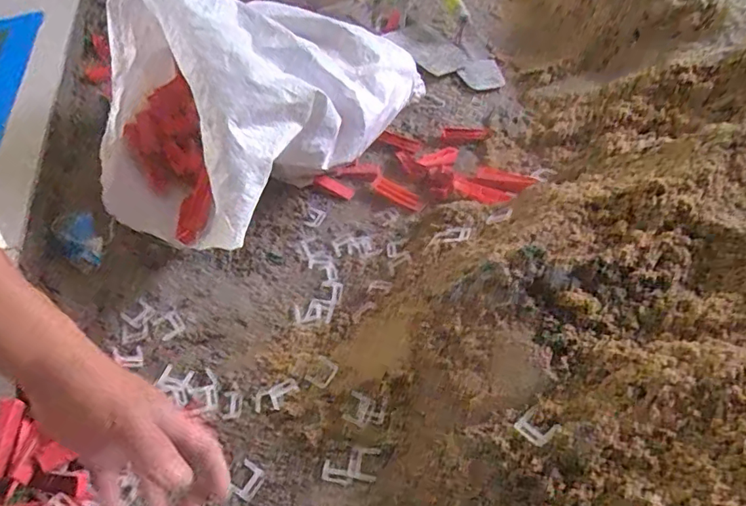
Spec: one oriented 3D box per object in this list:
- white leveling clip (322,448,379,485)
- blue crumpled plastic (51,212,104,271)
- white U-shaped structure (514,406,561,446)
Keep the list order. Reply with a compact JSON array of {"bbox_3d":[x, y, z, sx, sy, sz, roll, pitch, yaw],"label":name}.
[{"bbox_3d":[-0.023,0.215,0.526,0.054,0.005,0.035,3,53,8],"label":"white leveling clip"},{"bbox_3d":[-0.367,-0.015,0.649,0.047,0.023,0.078,-31,57,-19],"label":"blue crumpled plastic"},{"bbox_3d":[0.146,0.155,0.463,0.028,0.004,0.030,-45,54,-5],"label":"white U-shaped structure"}]

